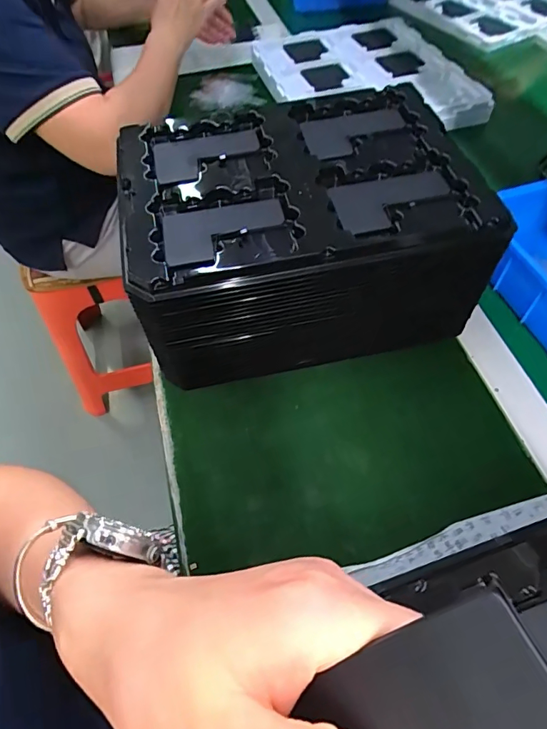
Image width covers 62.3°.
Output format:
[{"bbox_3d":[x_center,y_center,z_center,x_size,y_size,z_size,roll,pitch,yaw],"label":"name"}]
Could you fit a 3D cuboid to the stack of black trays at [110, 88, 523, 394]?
[{"bbox_3d":[0.021,-0.123,0.437,0.288,0.143,0.208,-11,56,-4],"label":"stack of black trays"}]

